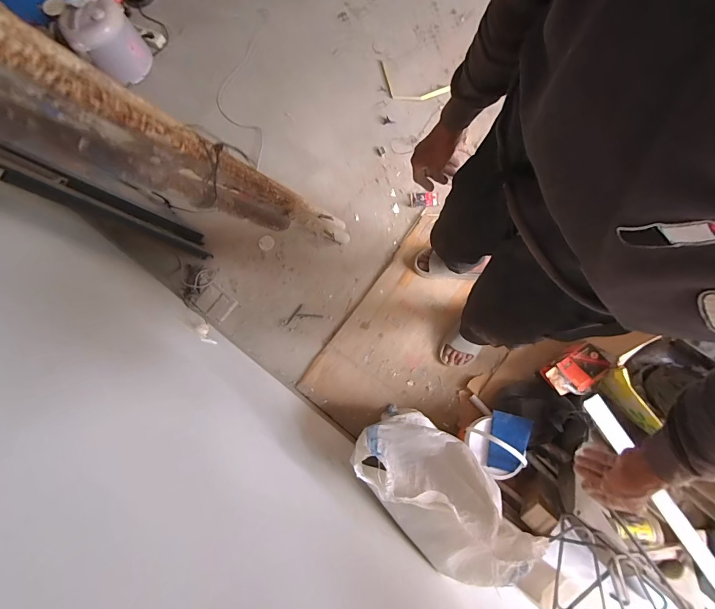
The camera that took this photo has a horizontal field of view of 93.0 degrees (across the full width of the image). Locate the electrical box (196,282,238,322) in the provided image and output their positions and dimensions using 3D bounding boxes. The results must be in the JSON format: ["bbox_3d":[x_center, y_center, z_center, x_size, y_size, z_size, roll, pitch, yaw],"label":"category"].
[{"bbox_3d":[-0.539,-0.007,1.288,0.131,0.034,0.100,37,83,13],"label":"electrical box"}]

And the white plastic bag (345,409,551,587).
[{"bbox_3d":[0.154,0.345,0.674,0.194,0.329,0.302,-35,76,-3],"label":"white plastic bag"}]

